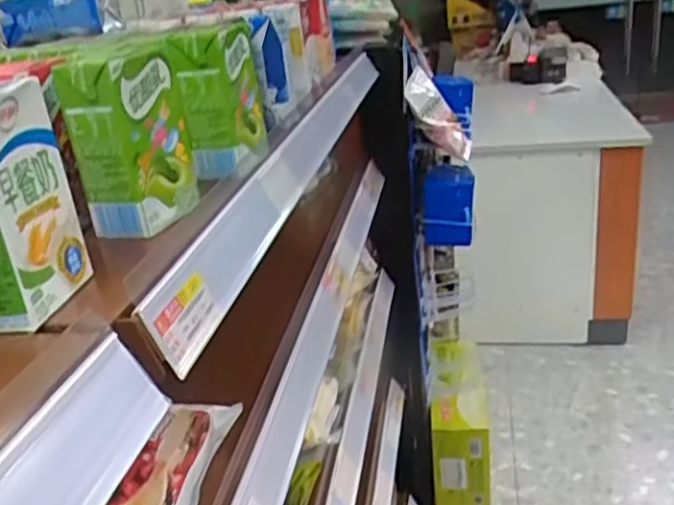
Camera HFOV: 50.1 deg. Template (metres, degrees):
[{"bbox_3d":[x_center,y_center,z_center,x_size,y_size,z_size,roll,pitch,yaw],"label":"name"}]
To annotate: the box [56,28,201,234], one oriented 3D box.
[{"bbox_3d":[-0.129,-0.074,0.449,0.049,0.111,0.065,0,23,16],"label":"box"}]

